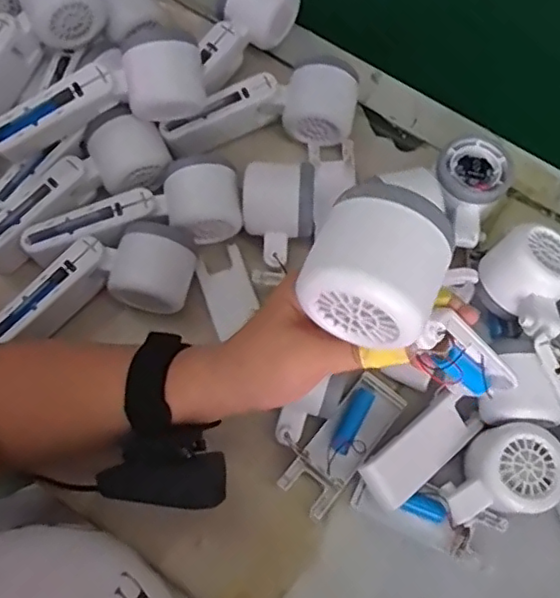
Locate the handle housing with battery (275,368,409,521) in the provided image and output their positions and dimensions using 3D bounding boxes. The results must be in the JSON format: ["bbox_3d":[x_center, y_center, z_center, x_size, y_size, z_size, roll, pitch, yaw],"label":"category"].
[{"bbox_3d":[0.048,0.105,0.448,0.039,0.017,0.109,38,75,10],"label":"handle housing with battery"}]

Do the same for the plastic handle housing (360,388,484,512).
[{"bbox_3d":[0.102,0.108,0.436,0.094,0.021,0.037,-38,77,-13],"label":"plastic handle housing"}]

